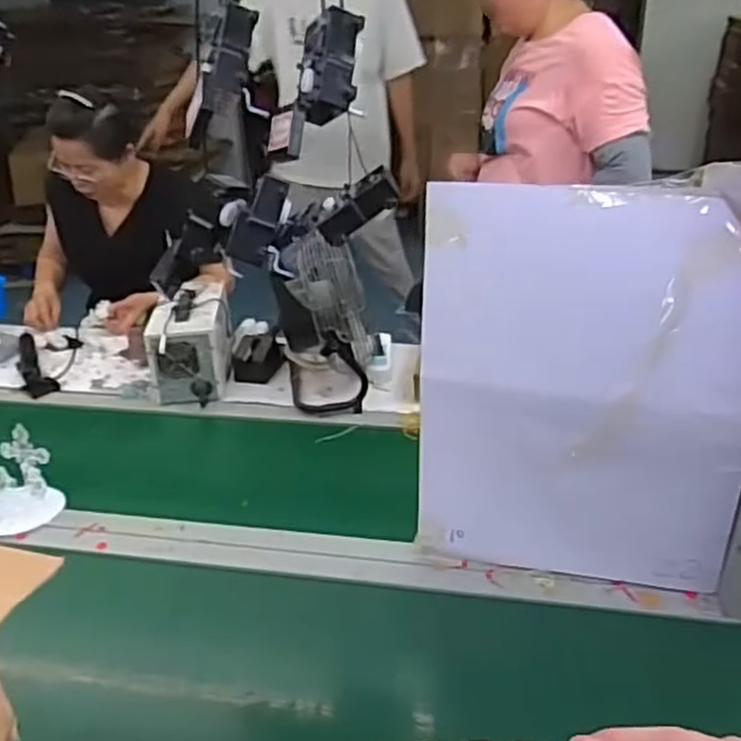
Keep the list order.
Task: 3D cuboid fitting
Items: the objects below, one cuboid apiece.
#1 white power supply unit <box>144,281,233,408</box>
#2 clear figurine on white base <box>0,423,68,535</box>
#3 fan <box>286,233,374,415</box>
[{"bbox_3d":[-0.359,-0.065,1.492,0.135,0.148,0.249,-3,28,-1],"label":"white power supply unit"},{"bbox_3d":[-0.545,0.169,1.121,0.132,0.103,0.124,-18,32,-27],"label":"clear figurine on white base"},{"bbox_3d":[-0.083,-0.085,1.384,0.164,0.259,0.227,-5,28,-5],"label":"fan"}]

